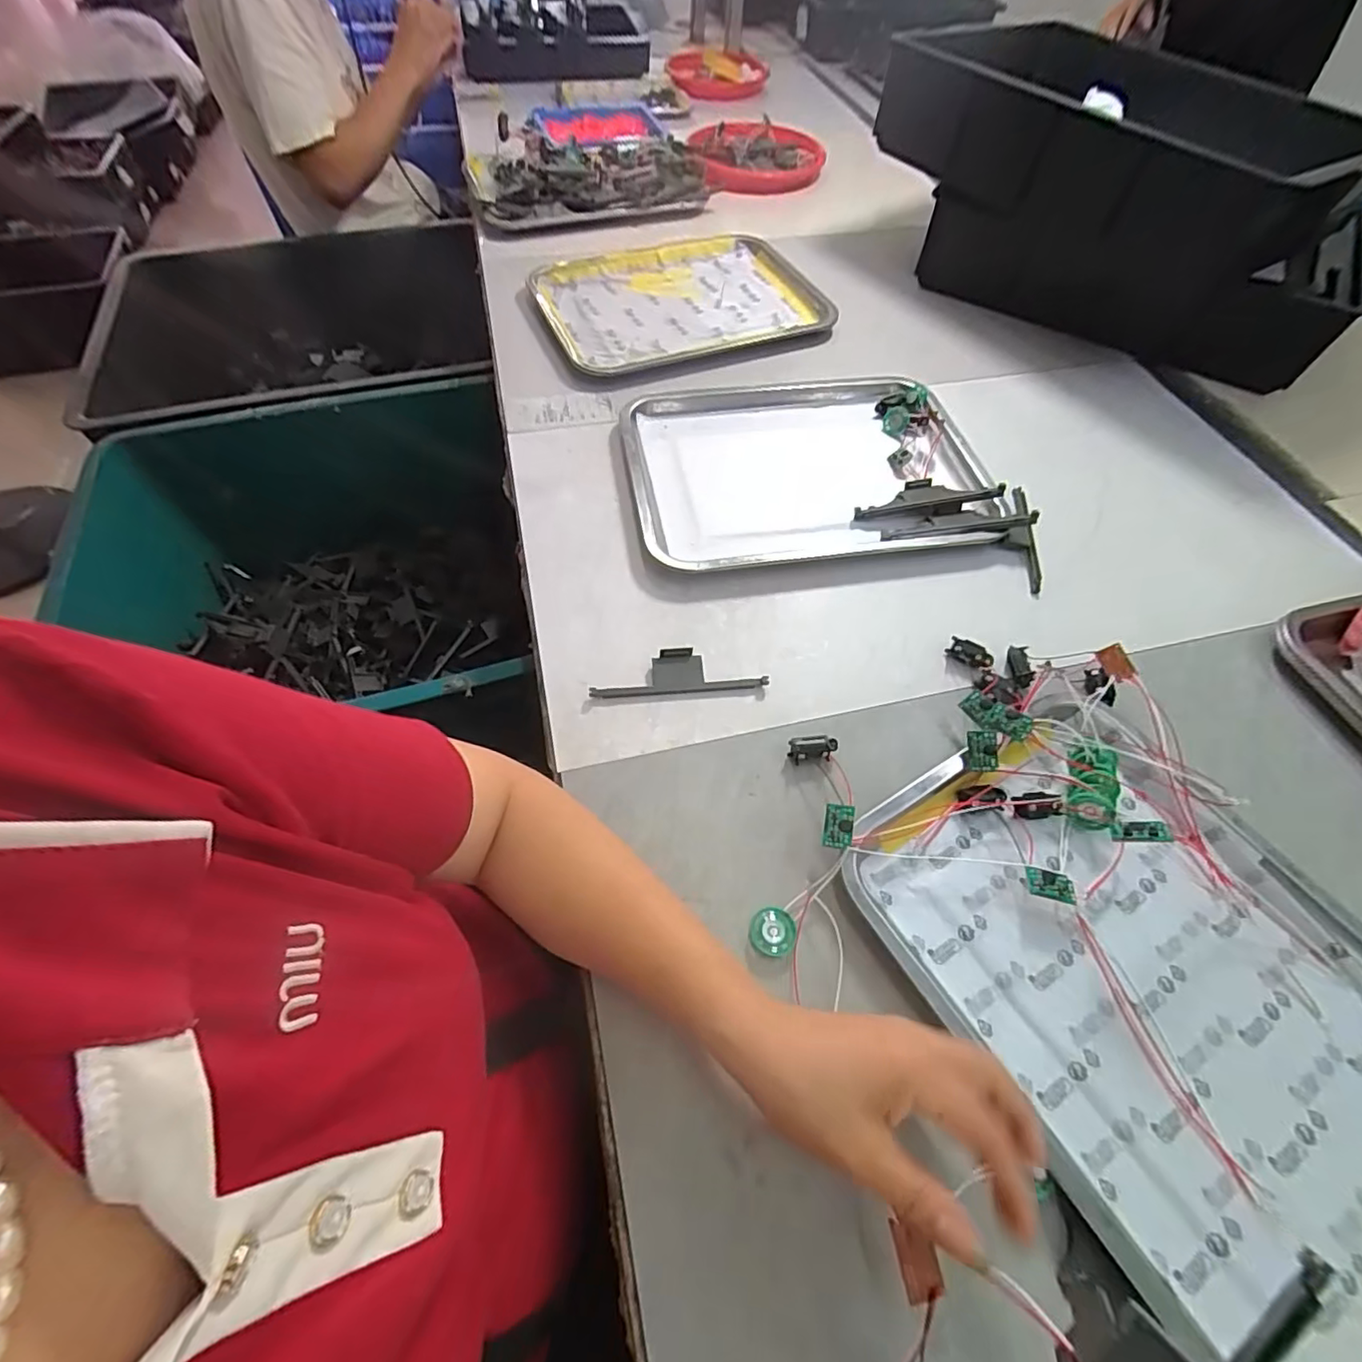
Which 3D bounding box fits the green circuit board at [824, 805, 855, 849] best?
[{"bbox_3d":[0.103,0.095,0.381,0.018,0.007,0.028,2,63,19],"label":"green circuit board"}]

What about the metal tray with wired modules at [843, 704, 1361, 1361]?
[{"bbox_3d":[0.292,0.185,0.344,0.252,0.032,0.349,-28,62,-19],"label":"metal tray with wired modules"}]

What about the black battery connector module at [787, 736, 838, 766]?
[{"bbox_3d":[0.097,0.051,0.431,0.034,0.014,0.018,-5,57,-5],"label":"black battery connector module"}]

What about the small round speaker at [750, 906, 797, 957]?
[{"bbox_3d":[0.058,0.156,0.365,0.028,0.005,0.027,8,57,3],"label":"small round speaker"}]

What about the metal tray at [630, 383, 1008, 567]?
[{"bbox_3d":[0.126,-0.220,0.599,0.355,0.026,0.255,-7,57,-7],"label":"metal tray"}]

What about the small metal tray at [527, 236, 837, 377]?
[{"bbox_3d":[-0.004,-0.497,0.766,0.340,0.033,0.264,-19,59,-14],"label":"small metal tray"}]

